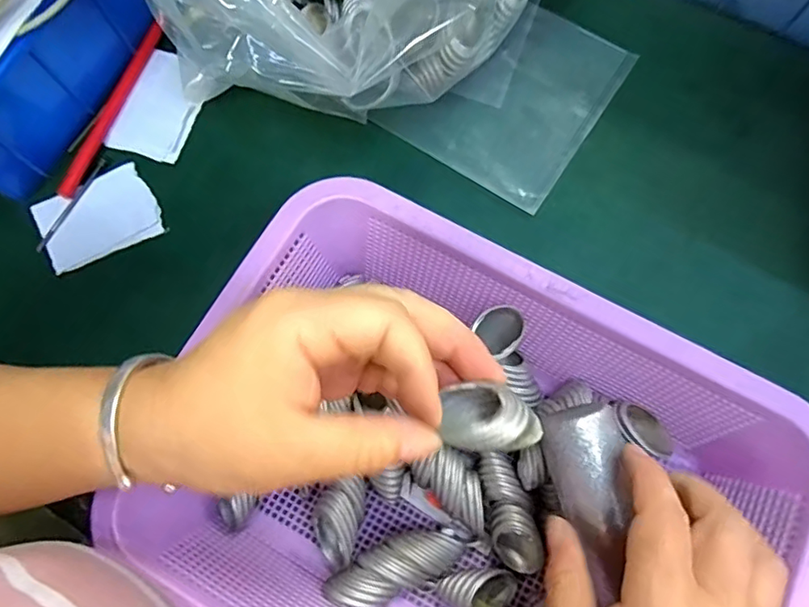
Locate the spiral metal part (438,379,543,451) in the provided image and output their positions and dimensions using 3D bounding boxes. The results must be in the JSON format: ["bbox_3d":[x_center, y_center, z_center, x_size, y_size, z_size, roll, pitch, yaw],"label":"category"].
[{"bbox_3d":[0.033,0.043,0.207,0.037,0.020,0.025,3,75,2],"label":"spiral metal part"}]

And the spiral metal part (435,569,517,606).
[{"bbox_3d":[0.041,0.156,0.300,0.038,0.022,0.029,31,78,9],"label":"spiral metal part"}]

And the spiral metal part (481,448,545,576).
[{"bbox_3d":[0.058,0.117,0.308,0.024,0.023,0.064,-16,75,-3],"label":"spiral metal part"}]

